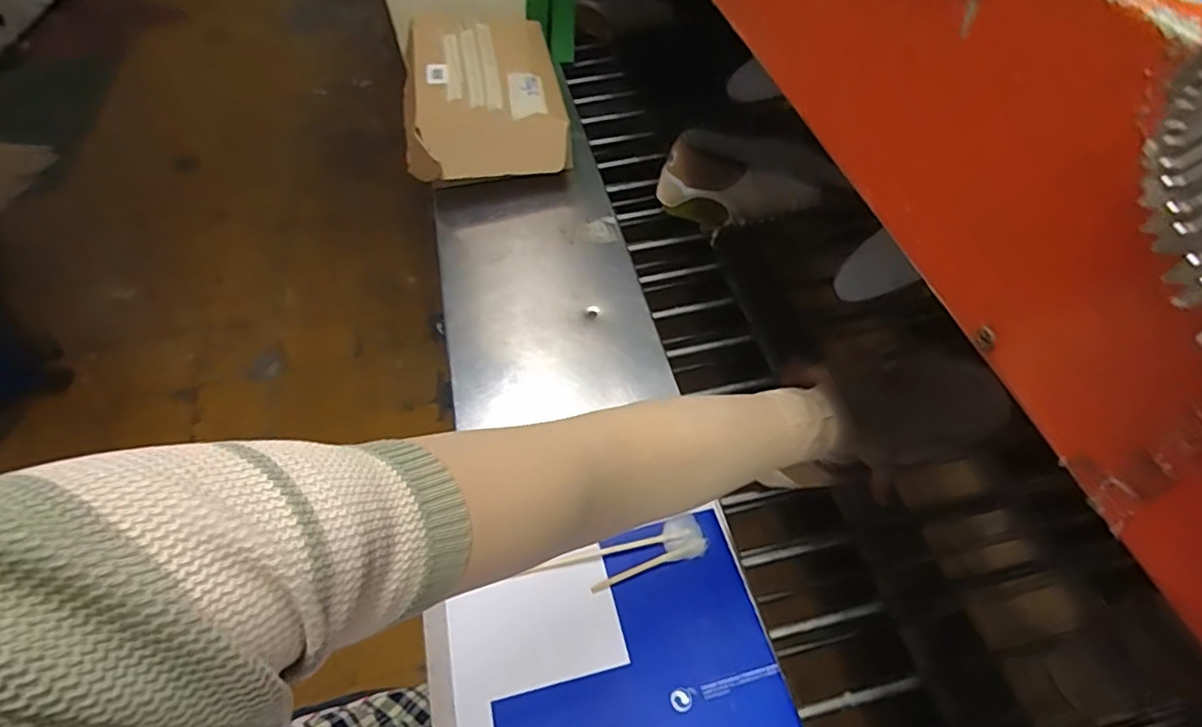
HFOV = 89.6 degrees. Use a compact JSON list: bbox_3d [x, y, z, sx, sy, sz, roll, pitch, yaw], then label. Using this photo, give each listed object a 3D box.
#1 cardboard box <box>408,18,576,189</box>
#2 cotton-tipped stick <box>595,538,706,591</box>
[{"bbox_3d":[-0.176,-0.405,0.897,0.233,0.082,0.369,-10,55,-7],"label":"cardboard box"},{"bbox_3d":[0.043,0.174,0.518,0.106,0.011,0.014,-19,57,-13],"label":"cotton-tipped stick"}]

